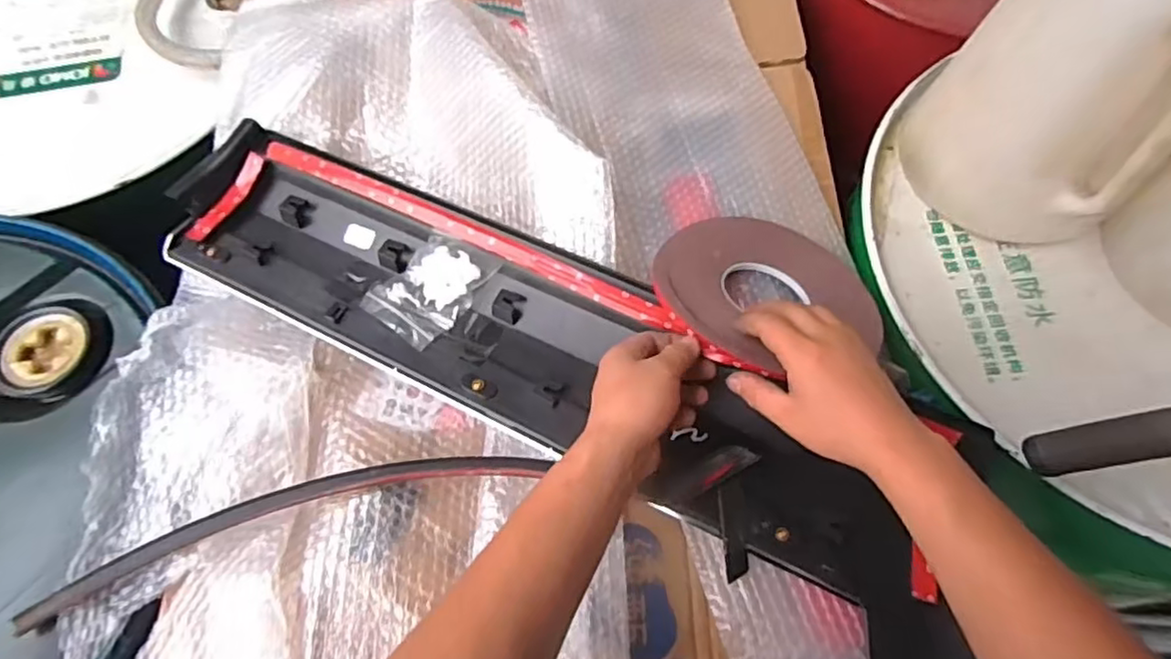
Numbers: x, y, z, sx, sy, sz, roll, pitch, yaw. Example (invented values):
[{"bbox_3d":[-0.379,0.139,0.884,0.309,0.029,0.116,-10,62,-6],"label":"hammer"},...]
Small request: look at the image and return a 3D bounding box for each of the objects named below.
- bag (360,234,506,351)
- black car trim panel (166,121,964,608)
[{"bbox_3d":[-0.136,-0.041,0.579,0.077,0.021,0.105,40,70,15],"label":"bag"},{"bbox_3d":[-0.055,-0.006,0.562,0.698,0.041,0.188,28,68,14],"label":"black car trim panel"}]

